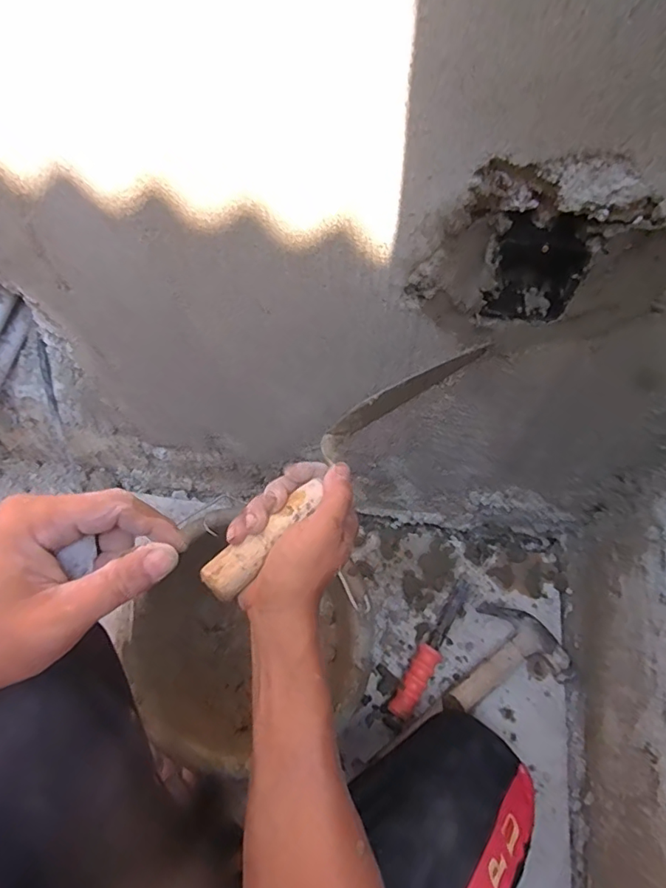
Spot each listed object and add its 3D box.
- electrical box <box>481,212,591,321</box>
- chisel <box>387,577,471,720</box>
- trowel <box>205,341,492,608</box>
[{"bbox_3d":[0.166,-0.147,0.423,0.064,0.078,0.053,13,58,10],"label":"electrical box"},{"bbox_3d":[0.131,0.262,0.674,0.031,0.028,0.193,27,62,18],"label":"chisel"},{"bbox_3d":[0.011,0.006,0.414,0.040,0.068,0.292,39,76,23],"label":"trowel"}]

